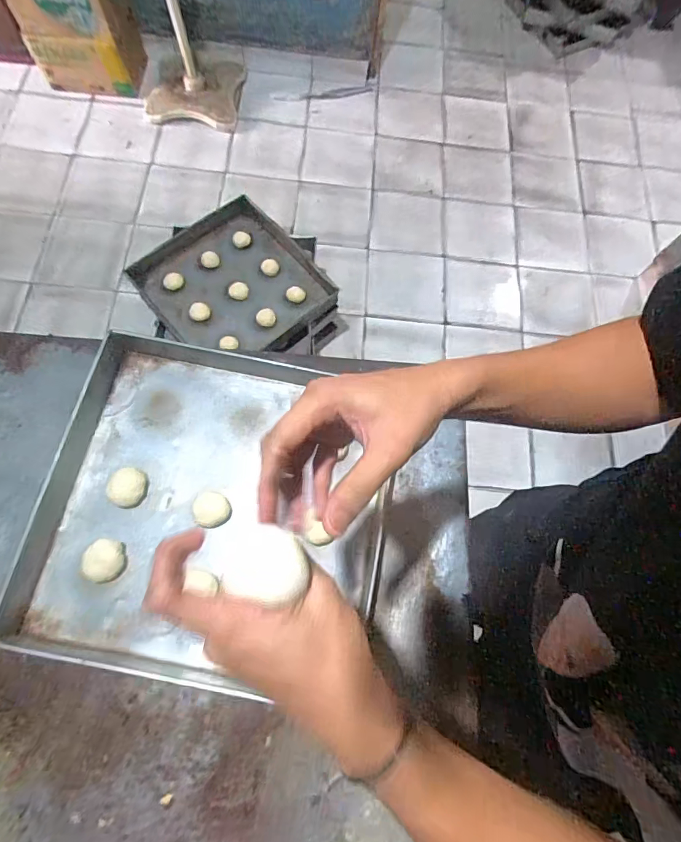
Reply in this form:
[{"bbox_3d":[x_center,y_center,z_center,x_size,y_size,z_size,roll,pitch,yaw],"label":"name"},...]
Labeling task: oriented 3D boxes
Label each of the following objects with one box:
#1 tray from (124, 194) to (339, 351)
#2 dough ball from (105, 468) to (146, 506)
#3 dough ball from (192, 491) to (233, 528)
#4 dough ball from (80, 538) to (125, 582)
[{"bbox_3d":[-0.319,-0.415,1.336,0.460,0.051,0.461,-41,90,-7],"label":"tray"},{"bbox_3d":[-0.313,0.095,0.639,0.053,0.025,0.053,1,72,-4],"label":"dough ball"},{"bbox_3d":[-0.188,0.132,0.645,0.052,0.028,0.049,1,72,-4],"label":"dough ball"},{"bbox_3d":[-0.338,0.195,0.617,0.059,0.039,0.060,-8,73,-7],"label":"dough ball"}]

